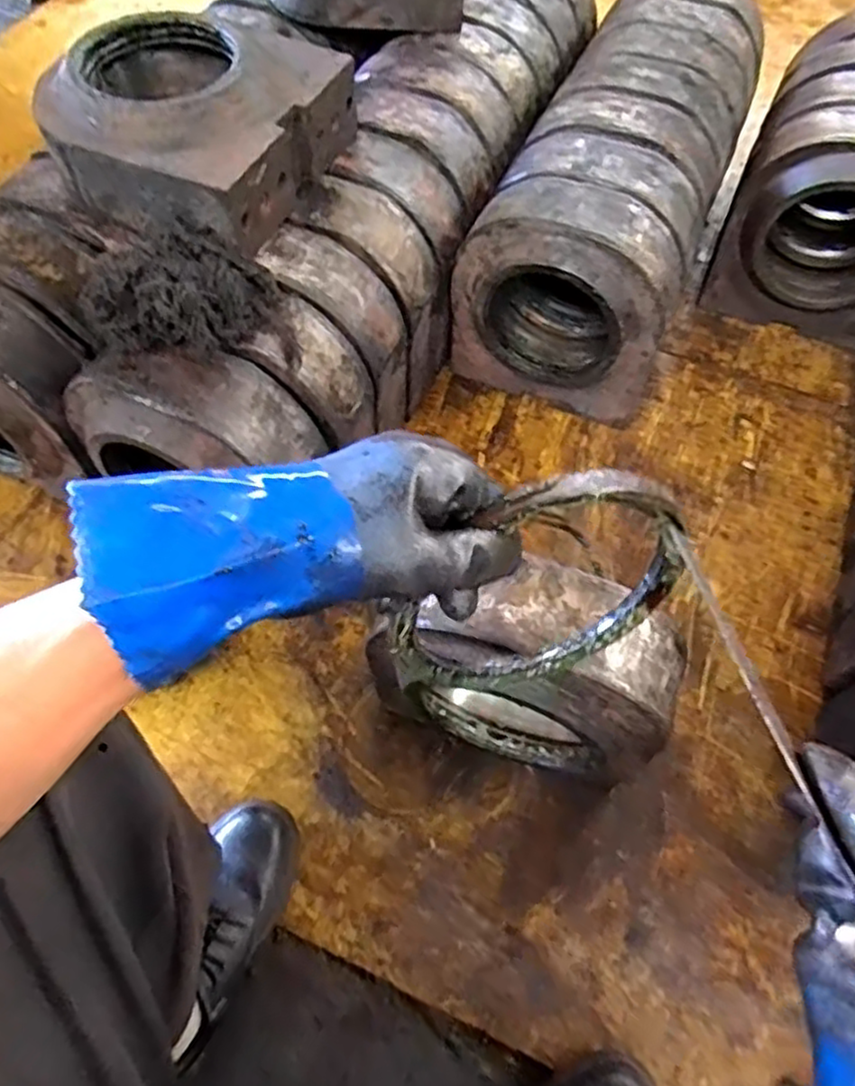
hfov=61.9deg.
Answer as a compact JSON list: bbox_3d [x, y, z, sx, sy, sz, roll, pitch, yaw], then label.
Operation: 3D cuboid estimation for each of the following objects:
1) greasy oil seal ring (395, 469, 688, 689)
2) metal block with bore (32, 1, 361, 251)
[{"bbox_3d":[0.081,0.038,0.454,0.186,0.193,0.027,17,37,-42],"label":"greasy oil seal ring"},{"bbox_3d":[-0.269,-0.490,0.827,0.265,0.104,0.288,21,62,11],"label":"metal block with bore"}]

